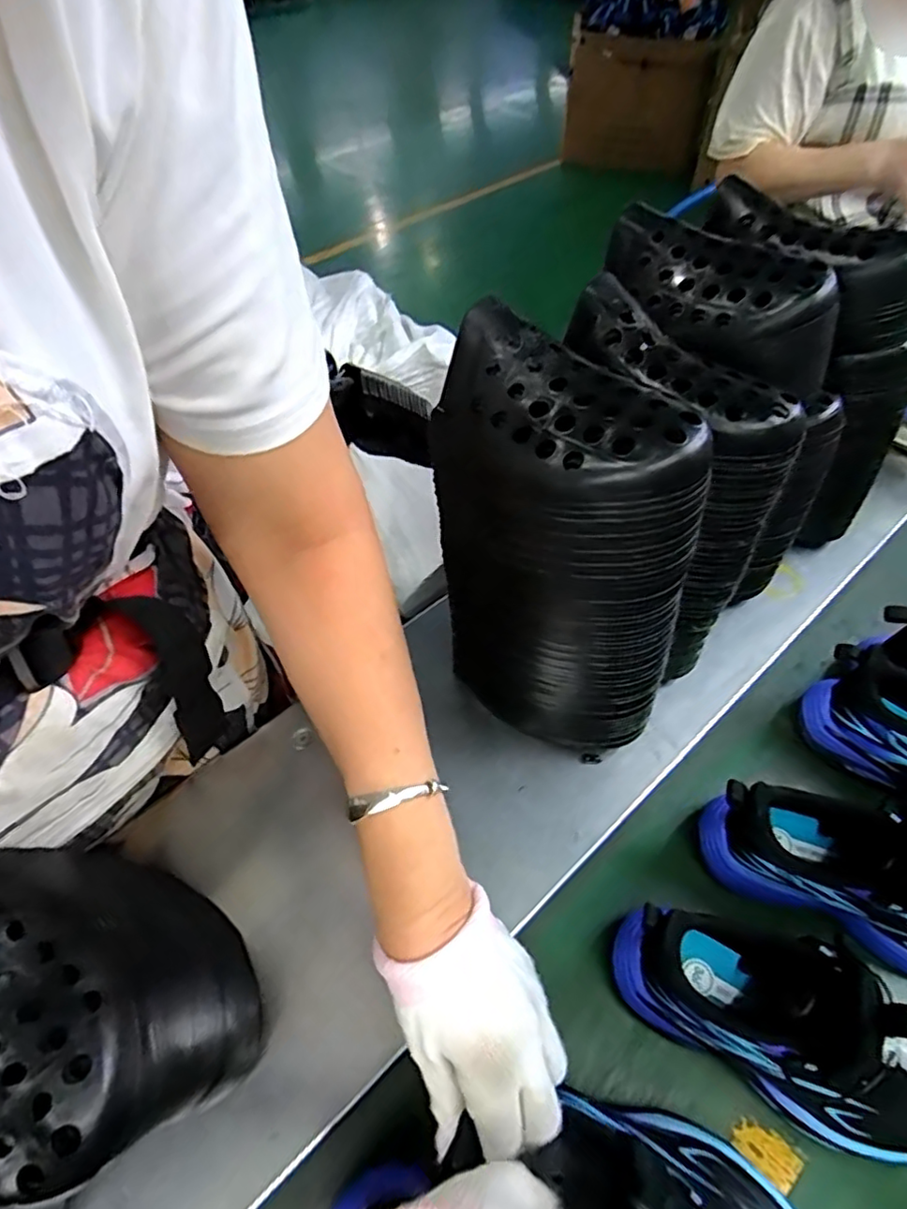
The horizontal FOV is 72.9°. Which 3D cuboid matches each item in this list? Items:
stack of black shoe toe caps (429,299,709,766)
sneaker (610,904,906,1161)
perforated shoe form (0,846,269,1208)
[{"bbox_3d":[0.062,-0.013,0.399,0.080,0.273,0.178,-34,60,-22],"label":"stack of black shoe toe caps"},{"bbox_3d":[0.196,0.233,0.336,0.198,0.140,0.068,25,58,18],"label":"sneaker"},{"bbox_3d":[-0.169,0.181,0.293,0.127,0.182,0.094,31,60,22],"label":"perforated shoe form"}]

